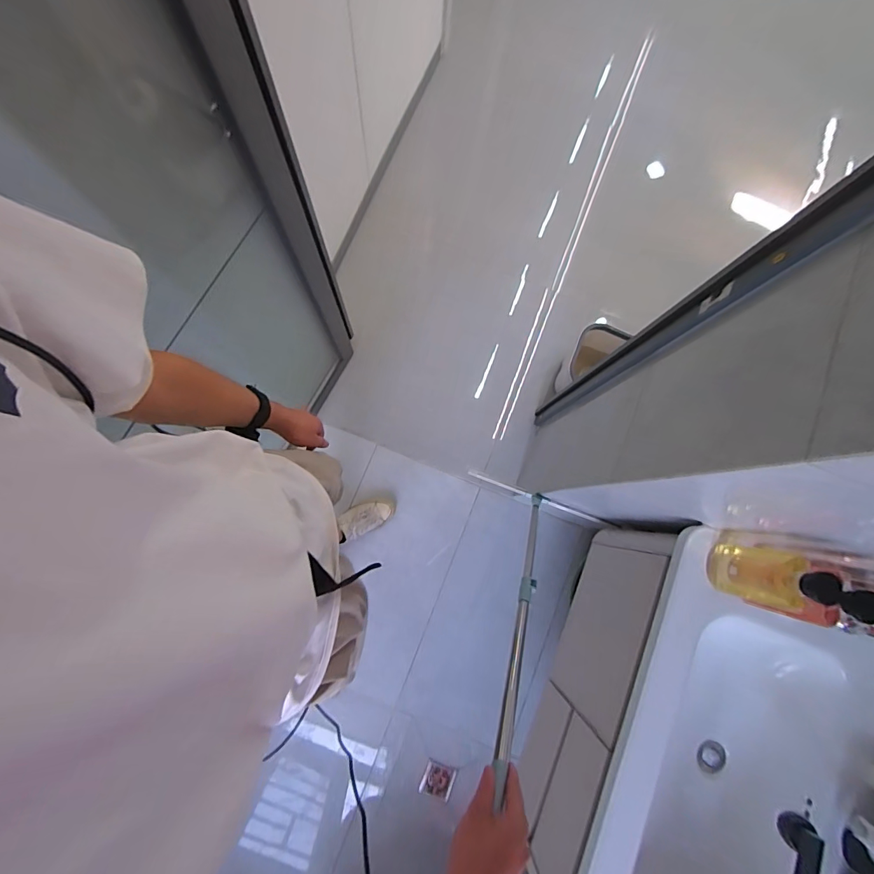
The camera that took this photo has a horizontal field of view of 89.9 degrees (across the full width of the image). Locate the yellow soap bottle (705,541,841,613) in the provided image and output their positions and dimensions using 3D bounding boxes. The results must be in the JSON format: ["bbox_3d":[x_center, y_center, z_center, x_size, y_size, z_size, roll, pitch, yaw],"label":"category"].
[{"bbox_3d":[0.524,0.223,0.709,0.051,0.221,0.087,7,79,-2],"label":"yellow soap bottle"}]

